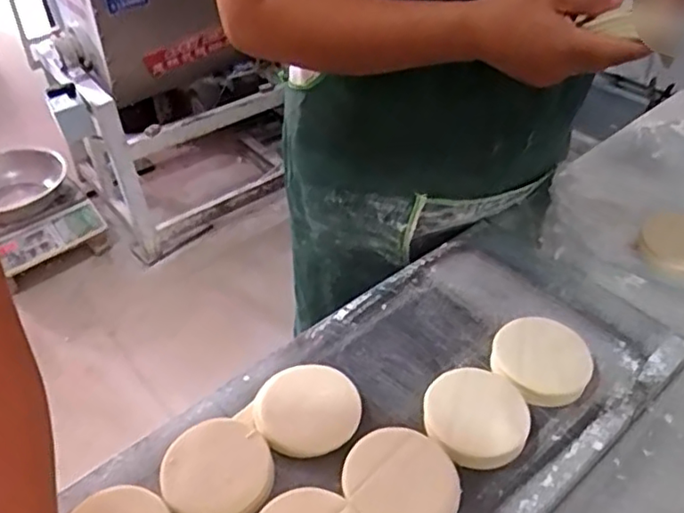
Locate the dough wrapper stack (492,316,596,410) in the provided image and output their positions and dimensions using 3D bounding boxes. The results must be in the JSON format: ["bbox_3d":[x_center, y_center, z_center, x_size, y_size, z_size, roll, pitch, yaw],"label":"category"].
[{"bbox_3d":[0.179,0.094,0.569,0.083,0.028,0.084,10,44,11],"label":"dough wrapper stack"}]

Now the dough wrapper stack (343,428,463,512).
[{"bbox_3d":[0.045,0.172,0.482,0.083,0.029,0.086,-7,44,-7],"label":"dough wrapper stack"}]

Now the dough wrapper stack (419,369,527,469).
[{"bbox_3d":[0.111,0.132,0.525,0.082,0.029,0.082,12,45,13],"label":"dough wrapper stack"}]

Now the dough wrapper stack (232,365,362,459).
[{"bbox_3d":[-0.031,0.136,0.542,0.088,0.027,0.086,21,48,21],"label":"dough wrapper stack"}]

